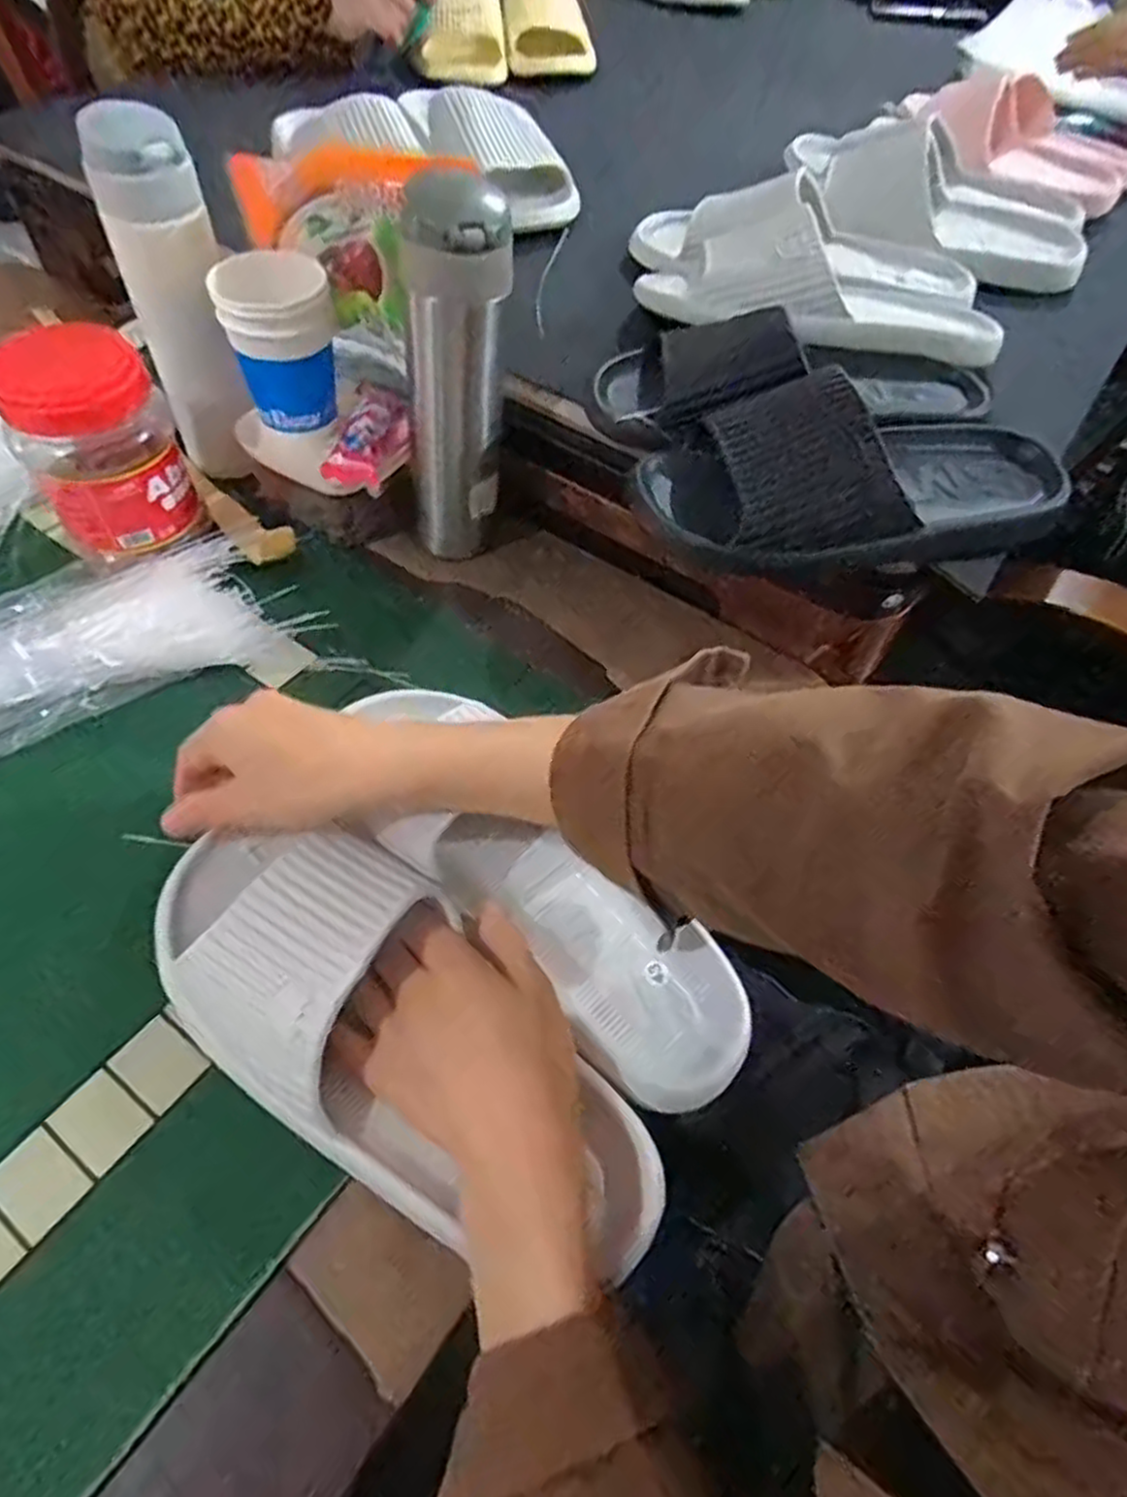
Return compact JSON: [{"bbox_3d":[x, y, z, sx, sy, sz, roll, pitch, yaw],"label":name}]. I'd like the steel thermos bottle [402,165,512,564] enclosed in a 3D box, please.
[{"bbox_3d":[-0.069,-0.234,0.504,0.069,0.220,0.057,-6,56,-8],"label":"steel thermos bottle"}]

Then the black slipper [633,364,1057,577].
[{"bbox_3d":[0.176,-0.160,0.448,0.254,0.073,0.095,-9,56,-10],"label":"black slipper"}]

